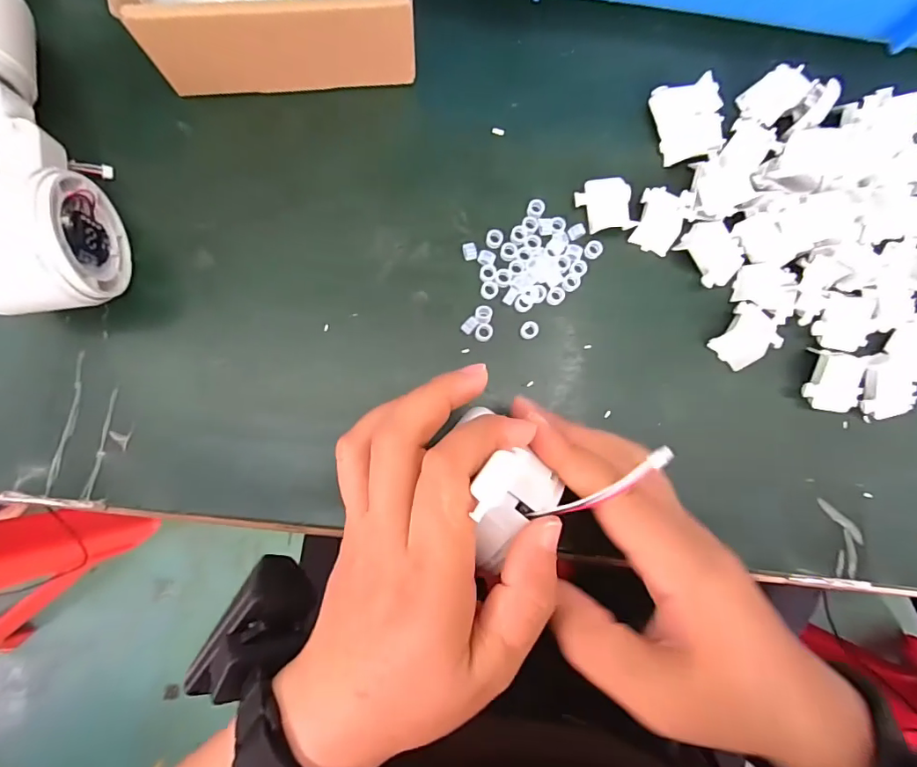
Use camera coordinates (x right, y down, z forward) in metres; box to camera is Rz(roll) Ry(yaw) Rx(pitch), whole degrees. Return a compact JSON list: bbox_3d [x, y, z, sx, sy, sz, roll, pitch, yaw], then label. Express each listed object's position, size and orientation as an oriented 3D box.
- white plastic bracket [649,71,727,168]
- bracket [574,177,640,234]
[{"bbox_3d":[0.128,-0.147,0.272,0.034,0.004,0.042,-13,90,12],"label":"white plastic bracket"},{"bbox_3d":[0.080,-0.097,0.266,0.029,0.006,0.029,-8,85,-4],"label":"bracket"}]

